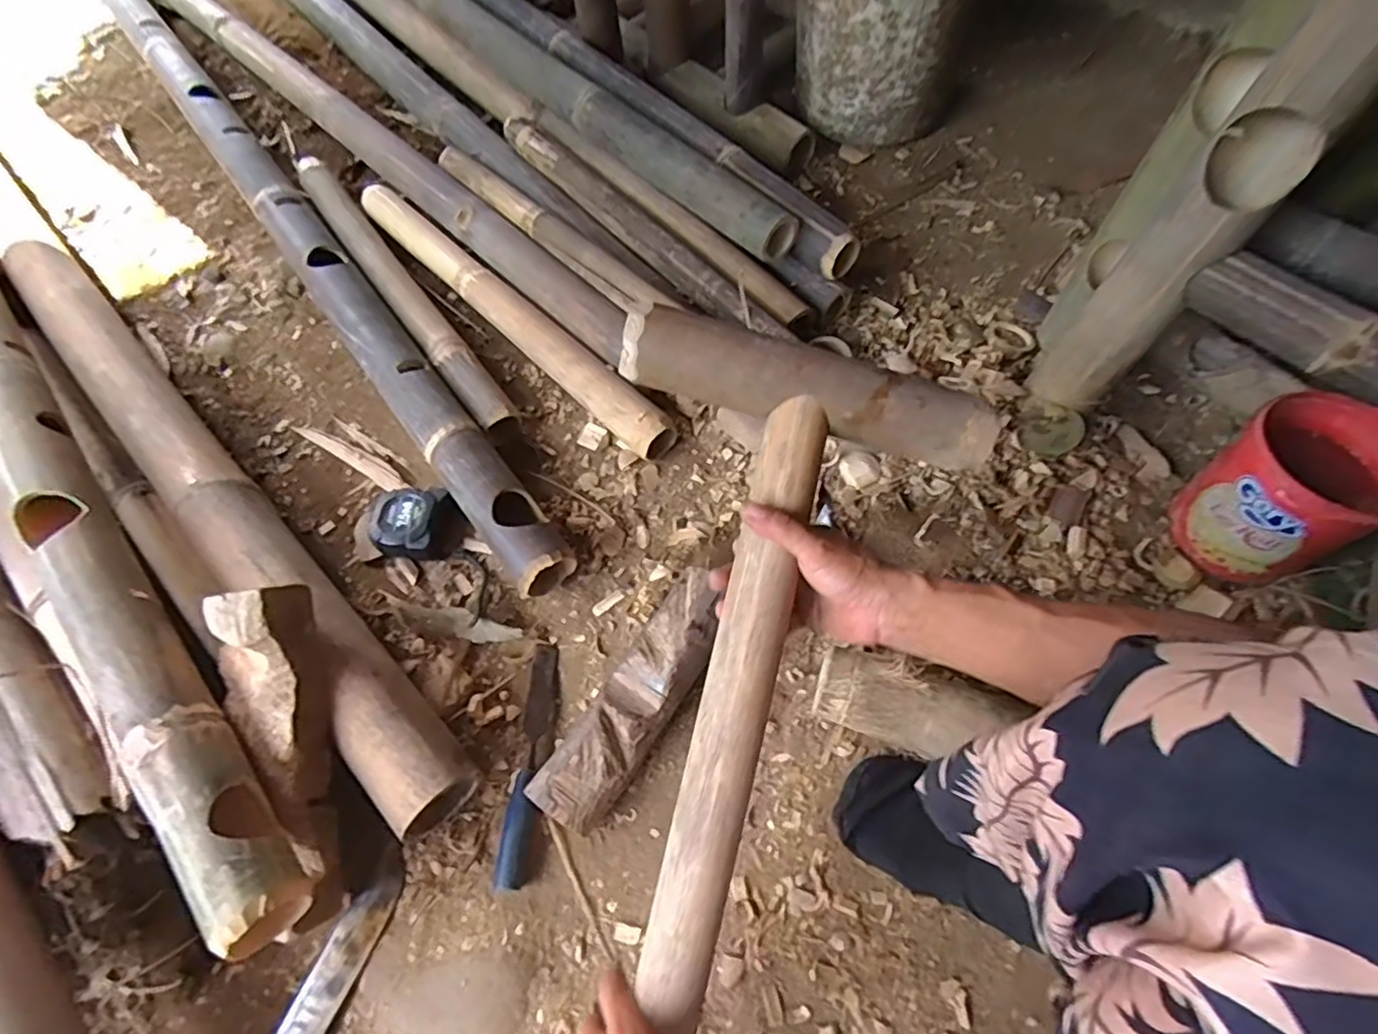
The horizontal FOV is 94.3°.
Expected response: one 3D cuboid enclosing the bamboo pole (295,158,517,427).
[{"bbox_3d":[-0.417,-0.330,0.909,0.053,0.055,0.637,-34,67,-14],"label":"bamboo pole"}]

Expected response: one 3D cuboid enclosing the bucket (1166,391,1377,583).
[{"bbox_3d":[0.610,-0.026,0.658,0.144,0.166,0.138,0,63,1],"label":"bucket"}]

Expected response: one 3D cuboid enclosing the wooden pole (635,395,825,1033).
[{"bbox_3d":[-0.009,0.299,0.424,0.047,0.039,0.787,13,81,8],"label":"wooden pole"}]

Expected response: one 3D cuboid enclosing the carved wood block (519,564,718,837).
[{"bbox_3d":[-0.045,0.176,0.637,0.075,0.058,0.270,30,68,16],"label":"carved wood block"}]

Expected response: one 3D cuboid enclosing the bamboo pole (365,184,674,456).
[{"bbox_3d":[-0.258,-0.288,0.874,0.638,0.060,0.056,41,71,19],"label":"bamboo pole"}]

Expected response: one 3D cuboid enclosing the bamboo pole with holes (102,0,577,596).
[{"bbox_3d":[-0.600,-0.452,0.958,0.082,0.079,1.497,-36,67,-15],"label":"bamboo pole with holes"}]

